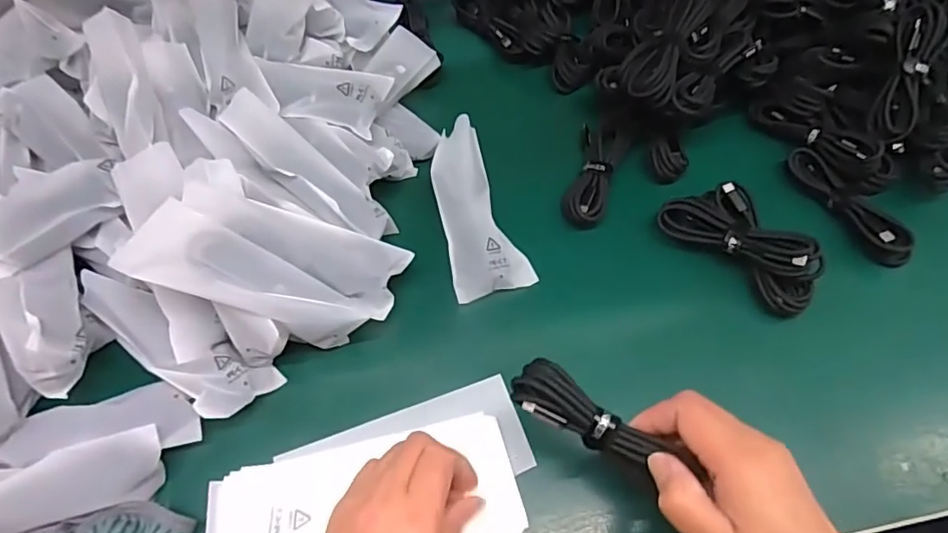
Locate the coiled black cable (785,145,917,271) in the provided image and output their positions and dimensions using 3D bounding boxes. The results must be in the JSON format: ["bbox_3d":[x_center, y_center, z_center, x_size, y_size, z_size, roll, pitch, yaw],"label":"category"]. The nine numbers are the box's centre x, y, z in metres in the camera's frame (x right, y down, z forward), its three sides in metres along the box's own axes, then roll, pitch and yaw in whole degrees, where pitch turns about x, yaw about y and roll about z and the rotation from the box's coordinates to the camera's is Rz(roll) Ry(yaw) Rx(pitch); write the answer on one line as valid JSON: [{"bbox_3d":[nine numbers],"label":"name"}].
[{"bbox_3d":[0.294,-0.050,0.443,0.023,0.025,0.114,-22,62,-10],"label":"coiled black cable"}]

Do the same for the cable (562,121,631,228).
[{"bbox_3d":[0.103,-0.082,0.474,0.039,0.019,0.108,14,62,10],"label":"cable"}]

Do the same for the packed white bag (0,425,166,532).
[{"bbox_3d":[-0.273,0.137,0.343,0.154,0.022,0.044,-14,61,-5],"label":"packed white bag"}]

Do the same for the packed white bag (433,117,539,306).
[{"bbox_3d":[-0.005,-0.050,0.447,0.058,0.033,0.149,-17,61,-7],"label":"packed white bag"}]

